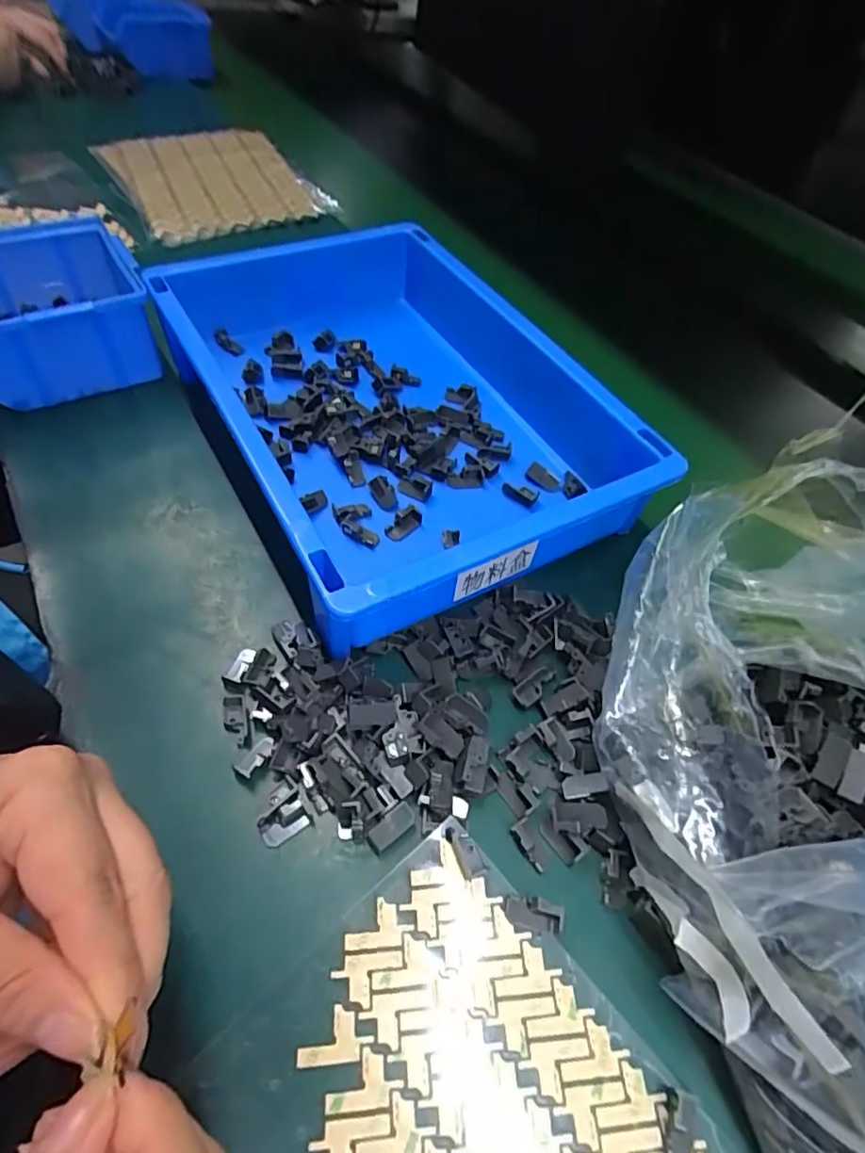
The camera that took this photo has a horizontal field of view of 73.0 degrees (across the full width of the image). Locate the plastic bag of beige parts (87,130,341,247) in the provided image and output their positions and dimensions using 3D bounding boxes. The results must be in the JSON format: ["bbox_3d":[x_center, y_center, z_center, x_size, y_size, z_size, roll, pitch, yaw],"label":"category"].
[{"bbox_3d":[-0.227,-0.418,0.606,0.192,0.013,0.225,-26,61,-21],"label":"plastic bag of beige parts"}]

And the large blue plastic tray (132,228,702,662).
[{"bbox_3d":[-0.023,-0.114,0.372,0.217,0.067,0.304,-24,60,-20],"label":"large blue plastic tray"}]

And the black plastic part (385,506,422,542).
[{"bbox_3d":[-0.017,-0.030,0.339,0.014,0.007,0.025,30,58,16],"label":"black plastic part"}]

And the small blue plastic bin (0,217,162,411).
[{"bbox_3d":[-0.270,-0.180,0.401,0.130,0.061,0.119,-24,61,-22],"label":"small blue plastic bin"}]

